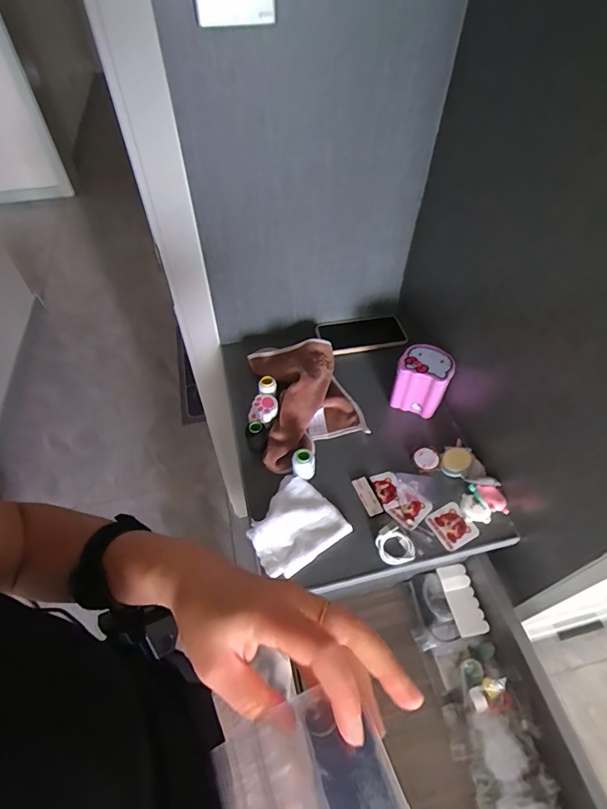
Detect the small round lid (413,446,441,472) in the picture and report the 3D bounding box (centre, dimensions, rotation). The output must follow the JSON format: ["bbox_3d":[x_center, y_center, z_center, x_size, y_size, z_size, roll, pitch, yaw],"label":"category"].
[{"bbox_3d":[0.191,0.084,0.646,0.040,0.011,0.039,0,52,0],"label":"small round lid"}]

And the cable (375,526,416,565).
[{"bbox_3d":[0.123,0.193,0.565,0.046,0.006,0.045,-23,67,-4],"label":"cable"}]

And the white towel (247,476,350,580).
[{"bbox_3d":[-0.016,0.159,0.568,0.123,0.029,0.109,-31,58,-21],"label":"white towel"}]

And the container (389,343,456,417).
[{"bbox_3d":[0.197,-0.042,0.699,0.086,0.089,0.076,18,54,13],"label":"container"}]

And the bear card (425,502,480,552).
[{"bbox_3d":[0.210,0.171,0.589,0.057,0.009,0.056,-25,60,-14],"label":"bear card"}]

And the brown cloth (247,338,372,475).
[{"bbox_3d":[-0.003,-0.024,0.709,0.173,0.065,0.253,-14,54,-10],"label":"brown cloth"}]

